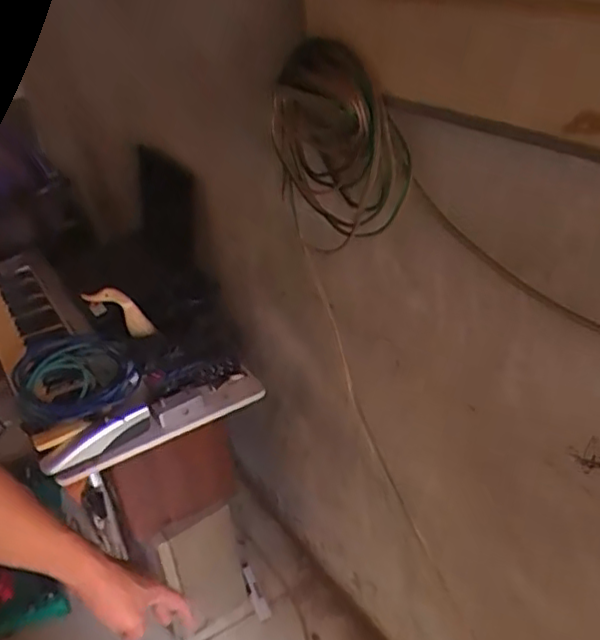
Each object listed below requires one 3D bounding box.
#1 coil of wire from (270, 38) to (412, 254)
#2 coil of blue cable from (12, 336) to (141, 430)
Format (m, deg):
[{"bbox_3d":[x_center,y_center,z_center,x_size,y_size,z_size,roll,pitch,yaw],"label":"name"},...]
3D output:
[{"bbox_3d":[0.033,-0.217,0.793,0.051,0.237,0.236,-26,3,-25],"label":"coil of wire"},{"bbox_3d":[-0.414,0.100,1.173,0.215,0.049,0.249,-19,36,-19],"label":"coil of blue cable"}]

